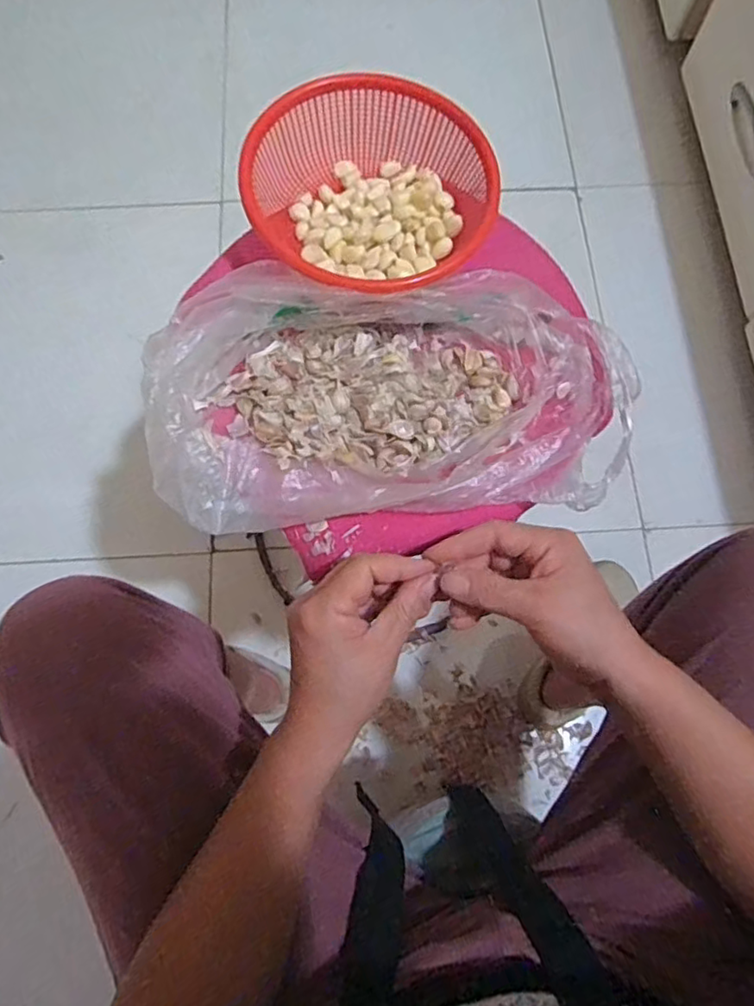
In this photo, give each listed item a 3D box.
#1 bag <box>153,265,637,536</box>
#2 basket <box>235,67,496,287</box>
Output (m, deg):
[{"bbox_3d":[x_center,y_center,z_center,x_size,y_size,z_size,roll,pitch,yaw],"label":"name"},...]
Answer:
[{"bbox_3d":[0.011,-0.069,0.385,0.308,0.053,0.151,-3,72,-1],"label":"bag"},{"bbox_3d":[-0.003,-0.211,0.417,0.169,0.064,0.148,-23,73,-7],"label":"basket"}]

